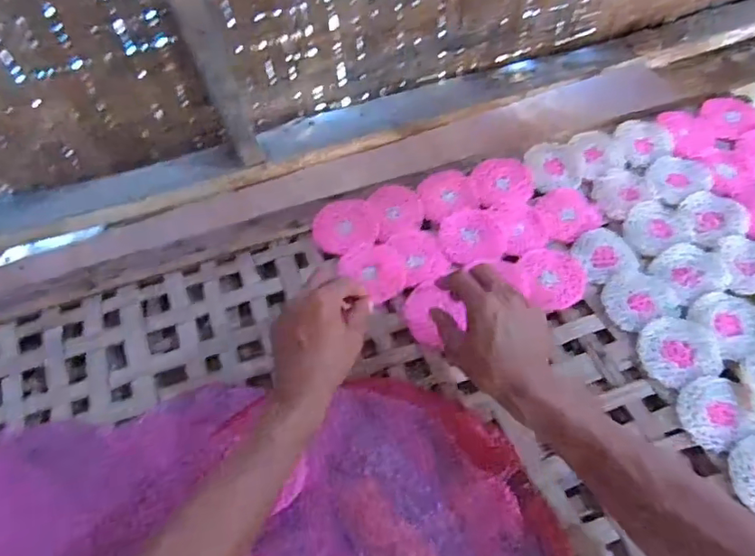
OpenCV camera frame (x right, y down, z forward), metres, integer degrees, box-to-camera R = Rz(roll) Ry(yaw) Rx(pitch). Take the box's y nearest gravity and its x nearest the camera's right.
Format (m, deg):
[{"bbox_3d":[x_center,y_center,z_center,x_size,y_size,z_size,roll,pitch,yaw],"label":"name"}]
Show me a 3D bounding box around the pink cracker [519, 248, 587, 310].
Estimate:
[{"bbox_3d":[0.202,0.000,0.612,0.073,0.017,0.071,-1,56,1],"label":"pink cracker"}]

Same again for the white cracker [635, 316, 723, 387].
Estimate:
[{"bbox_3d":[0.312,0.075,0.559,0.077,0.013,0.072,-16,57,-9],"label":"white cracker"}]

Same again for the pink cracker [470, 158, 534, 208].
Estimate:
[{"bbox_3d":[0.162,-0.123,0.684,0.080,0.018,0.069,-3,56,0],"label":"pink cracker"}]

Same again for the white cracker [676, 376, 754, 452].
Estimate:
[{"bbox_3d":[0.329,0.132,0.522,0.066,0.009,0.069,-23,59,-13],"label":"white cracker"}]

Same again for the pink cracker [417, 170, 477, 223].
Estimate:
[{"bbox_3d":[0.086,-0.107,0.678,0.069,0.011,0.065,-15,57,-8],"label":"pink cracker"}]

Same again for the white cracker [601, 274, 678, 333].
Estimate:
[{"bbox_3d":[0.289,0.025,0.595,0.073,0.010,0.063,-16,57,-8],"label":"white cracker"}]

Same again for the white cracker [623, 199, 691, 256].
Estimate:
[{"bbox_3d":[0.338,-0.063,0.646,0.084,0.008,0.068,-19,58,-11],"label":"white cracker"}]

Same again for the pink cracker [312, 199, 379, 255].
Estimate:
[{"bbox_3d":[-0.040,-0.065,0.654,0.078,0.014,0.069,-20,58,-11],"label":"pink cracker"}]

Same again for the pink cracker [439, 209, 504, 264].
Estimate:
[{"bbox_3d":[0.112,-0.050,0.644,0.072,0.006,0.073,-7,56,-3],"label":"pink cracker"}]

